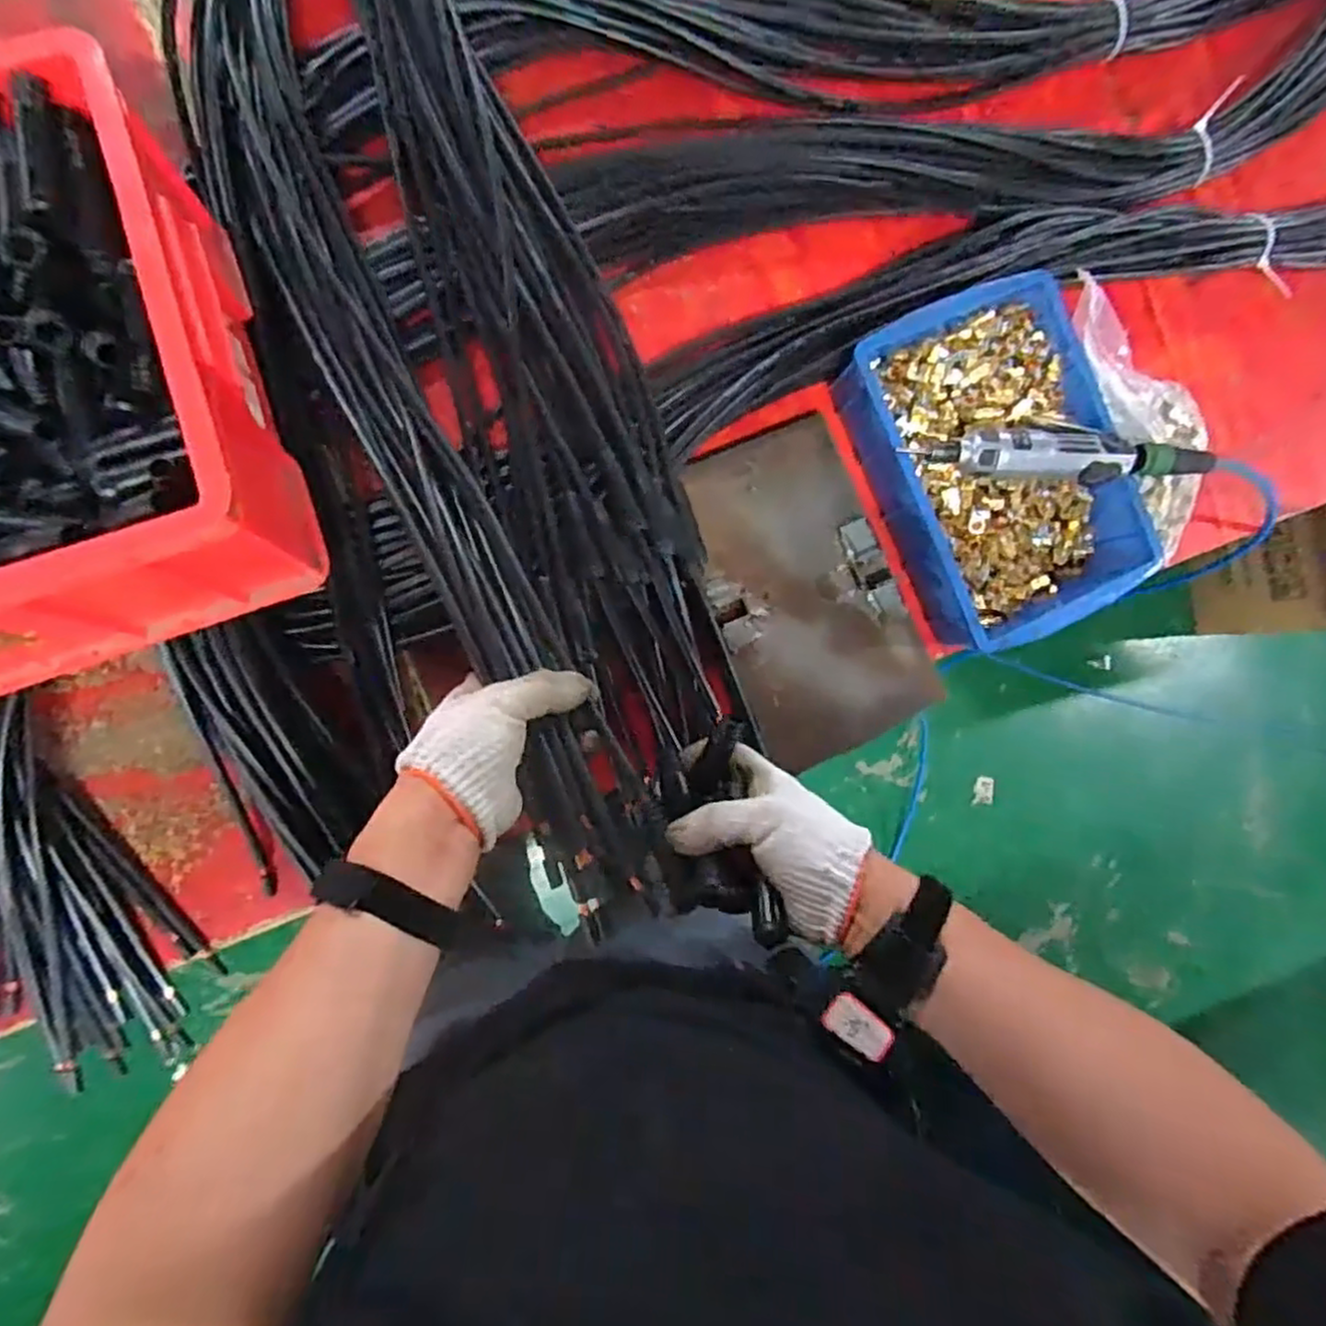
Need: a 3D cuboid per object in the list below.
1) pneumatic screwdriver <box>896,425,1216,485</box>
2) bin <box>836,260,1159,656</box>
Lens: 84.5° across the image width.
[{"bbox_3d":[0.351,-0.181,0.631,0.272,0.032,0.048,2,91,-10],"label":"pneumatic screwdriver"},{"bbox_3d":[0.308,-0.179,0.662,0.207,0.073,0.304,-23,92,-8],"label":"bin"}]

